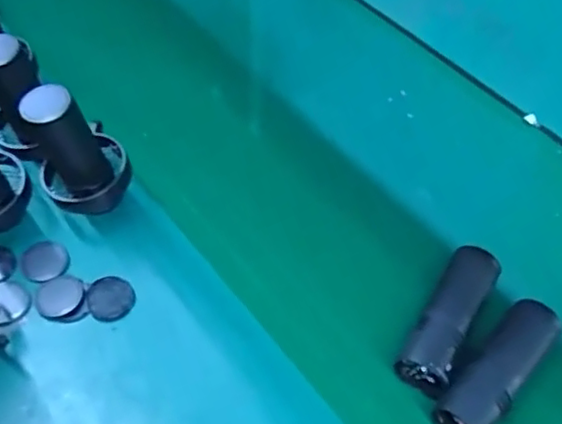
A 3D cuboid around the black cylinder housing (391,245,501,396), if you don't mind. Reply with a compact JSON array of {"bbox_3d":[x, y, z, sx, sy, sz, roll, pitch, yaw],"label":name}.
[{"bbox_3d":[0.180,0.109,0.650,0.054,0.047,0.167,28,56,18],"label":"black cylinder housing"}]

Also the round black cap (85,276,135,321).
[{"bbox_3d":[-0.184,0.093,0.666,0.048,0.005,0.051,1,52,-1],"label":"round black cap"}]

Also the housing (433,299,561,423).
[{"bbox_3d":[0.219,0.153,0.610,0.051,0.045,0.174,37,60,23],"label":"housing"}]

